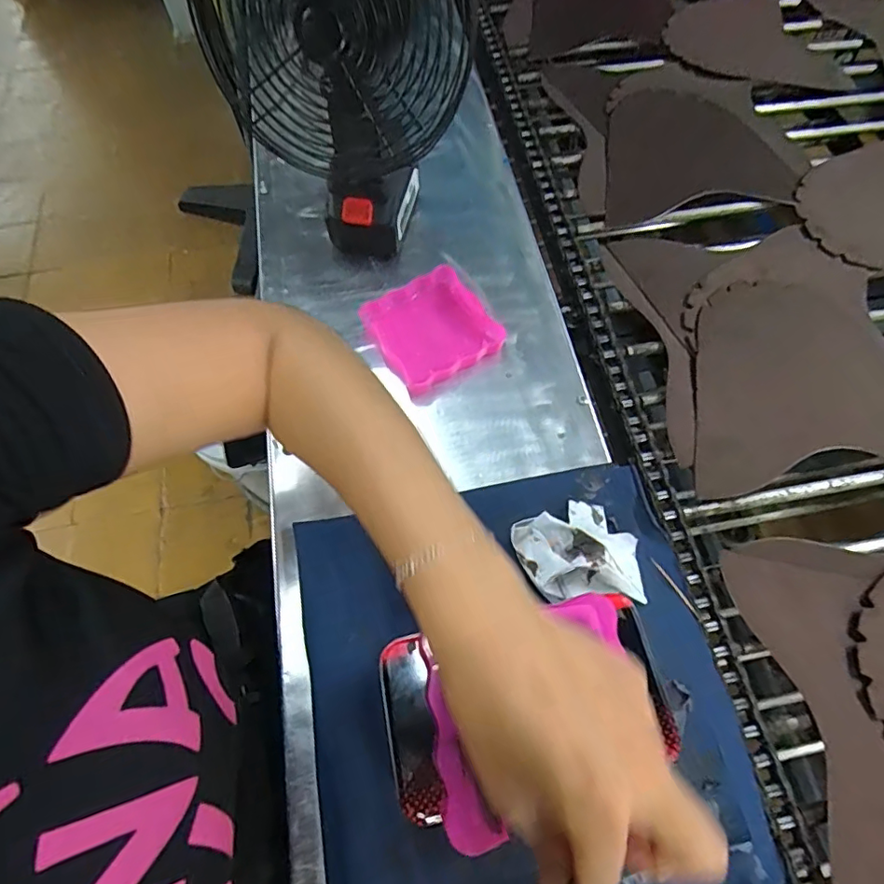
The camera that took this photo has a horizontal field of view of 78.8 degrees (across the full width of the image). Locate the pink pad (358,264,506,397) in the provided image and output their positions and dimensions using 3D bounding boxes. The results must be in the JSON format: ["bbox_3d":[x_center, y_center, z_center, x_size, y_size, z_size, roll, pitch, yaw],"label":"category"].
[{"bbox_3d":[-0.009,-0.112,0.522,0.111,0.019,0.109,-27,68,-11],"label":"pink pad"}]

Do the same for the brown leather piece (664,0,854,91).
[{"bbox_3d":[0.430,-0.580,0.780,0.229,0.012,0.228,-13,68,-8],"label":"brown leather piece"}]

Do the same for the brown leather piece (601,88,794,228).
[{"bbox_3d":[0.340,-0.383,0.713,0.234,0.159,0.020,-6,40,10],"label":"brown leather piece"}]

